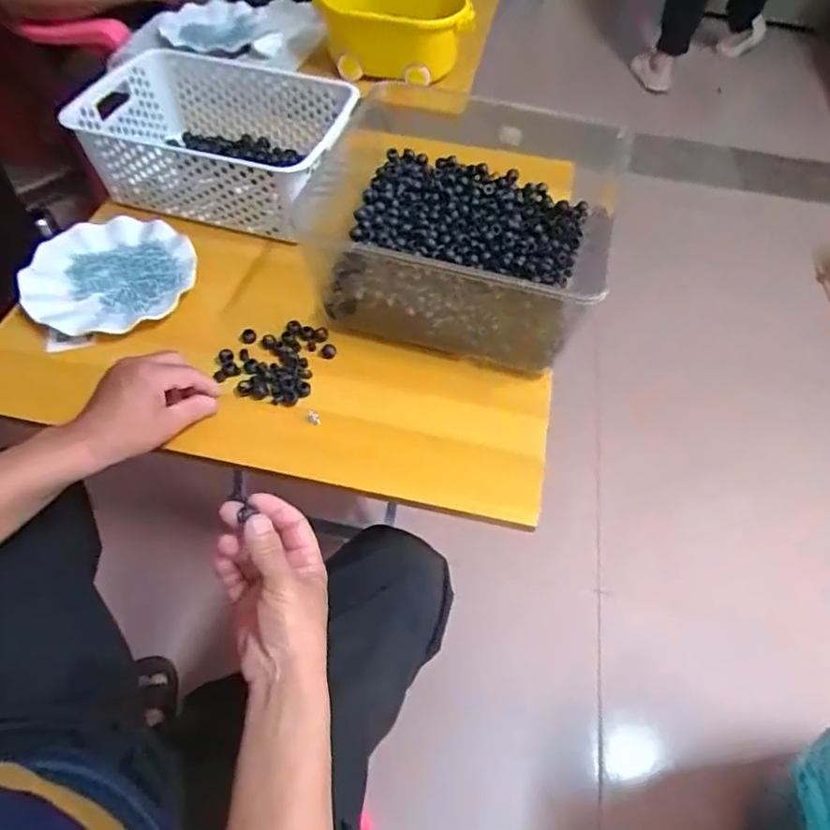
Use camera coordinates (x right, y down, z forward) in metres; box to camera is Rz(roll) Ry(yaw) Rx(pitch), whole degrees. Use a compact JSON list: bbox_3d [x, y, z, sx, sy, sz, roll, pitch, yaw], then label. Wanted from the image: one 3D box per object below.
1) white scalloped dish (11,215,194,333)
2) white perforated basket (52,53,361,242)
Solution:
[{"bbox_3d":[-0.346,-0.157,0.667,0.179,0.025,0.163,2,55,-2],"label":"white scalloped dish"},{"bbox_3d":[-0.240,-0.348,0.746,0.320,0.119,0.204,13,55,6],"label":"white perforated basket"}]

